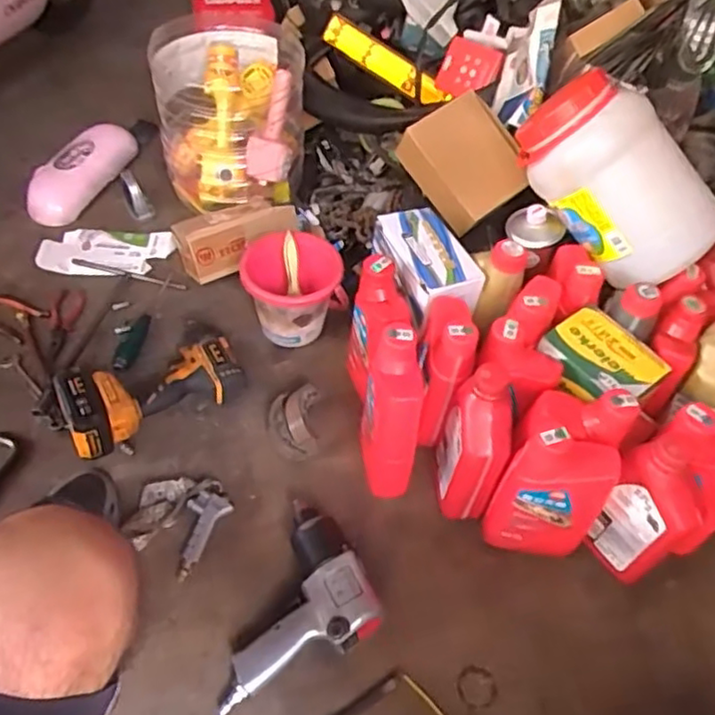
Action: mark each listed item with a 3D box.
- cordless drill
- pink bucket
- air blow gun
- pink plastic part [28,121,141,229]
[{"bbox_3d":[-0.283,0.040,0.901,0.247,0.076,0.117,-30,59,-27],"label":"cordless drill"},{"bbox_3d":[-0.099,-0.100,1.005,0.150,0.118,0.142,0,50,-6],"label":"pink bucket"},{"bbox_3d":[-0.204,0.219,0.817,0.046,0.019,0.112,21,51,11],"label":"air blow gun"},{"bbox_3d":[-0.506,-0.343,1.206,0.093,0.071,0.246,21,51,11],"label":"pink plastic part"}]

